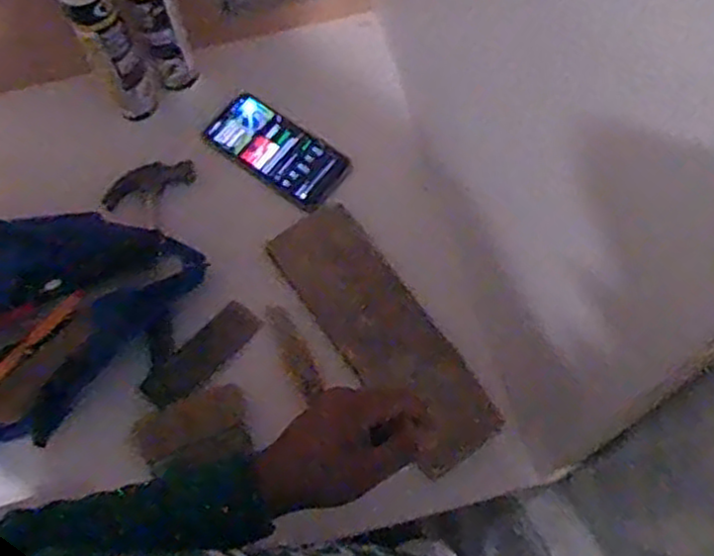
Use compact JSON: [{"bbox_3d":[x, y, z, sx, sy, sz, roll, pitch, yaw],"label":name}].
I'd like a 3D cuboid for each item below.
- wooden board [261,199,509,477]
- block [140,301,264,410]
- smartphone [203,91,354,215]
[{"bbox_3d":[0.026,0.055,0.775,0.094,0.017,0.297,-33,69,-12],"label":"wooden board"},{"bbox_3d":[-0.158,0.080,0.772,0.041,0.015,0.131,42,74,18],"label":"block"},{"bbox_3d":[-0.093,-0.146,0.865,0.168,0.014,0.078,36,72,16],"label":"smartphone"}]

